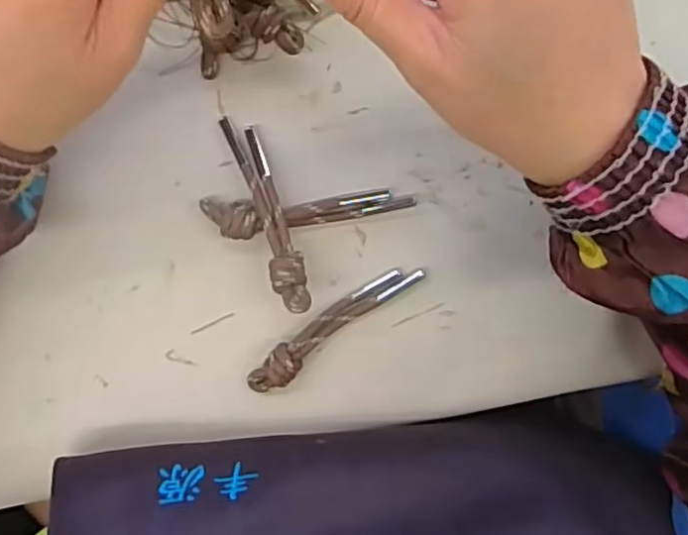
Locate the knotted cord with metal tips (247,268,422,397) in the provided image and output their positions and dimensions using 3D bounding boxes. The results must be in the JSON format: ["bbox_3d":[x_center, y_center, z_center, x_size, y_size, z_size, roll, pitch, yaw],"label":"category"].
[{"bbox_3d":[-0.005,0.027,0.299,0.090,0.014,0.016,-36,97,2],"label":"knotted cord with metal tips"}]

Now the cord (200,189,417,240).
[{"bbox_3d":[-0.015,-0.024,0.296,0.092,0.016,0.017,-3,97,-3],"label":"cord"}]

